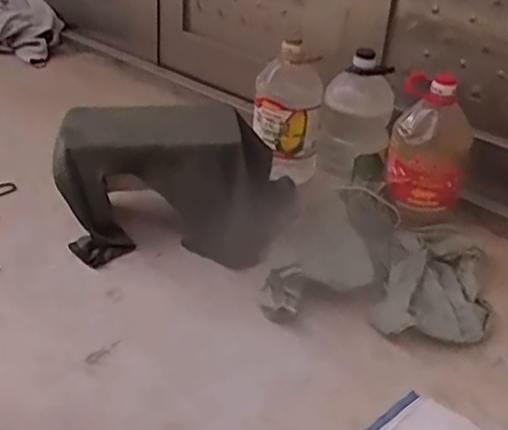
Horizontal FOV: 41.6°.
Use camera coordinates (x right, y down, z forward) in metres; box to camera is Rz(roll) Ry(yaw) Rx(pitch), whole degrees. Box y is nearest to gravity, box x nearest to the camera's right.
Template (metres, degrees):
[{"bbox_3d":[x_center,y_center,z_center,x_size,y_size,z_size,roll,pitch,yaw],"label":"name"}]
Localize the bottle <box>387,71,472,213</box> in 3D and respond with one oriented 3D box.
[{"bbox_3d":[0.355,-0.139,1.355,0.153,0.256,0.115,12,32,12],"label":"bottle"}]

